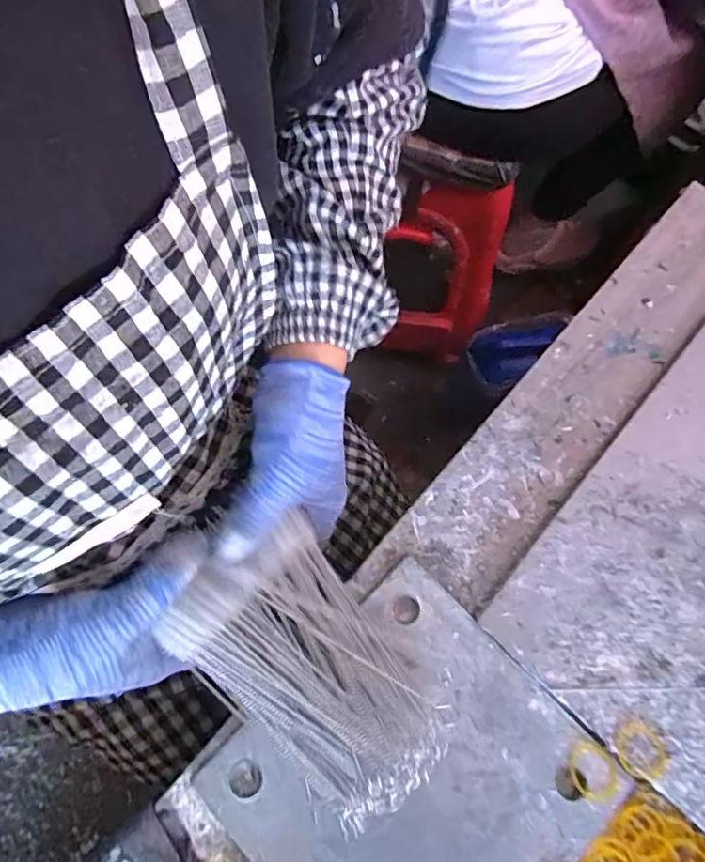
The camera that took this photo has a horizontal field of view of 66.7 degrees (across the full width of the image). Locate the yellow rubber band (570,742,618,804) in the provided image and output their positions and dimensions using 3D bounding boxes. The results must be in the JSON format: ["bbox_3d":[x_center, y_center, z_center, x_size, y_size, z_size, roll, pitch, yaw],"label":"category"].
[{"bbox_3d":[0.148,0.210,0.329,0.028,0.004,0.033,-8,70,-4],"label":"yellow rubber band"}]

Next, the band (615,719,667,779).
[{"bbox_3d":[0.178,0.198,0.331,0.029,0.004,0.034,-18,71,-8],"label":"band"}]

